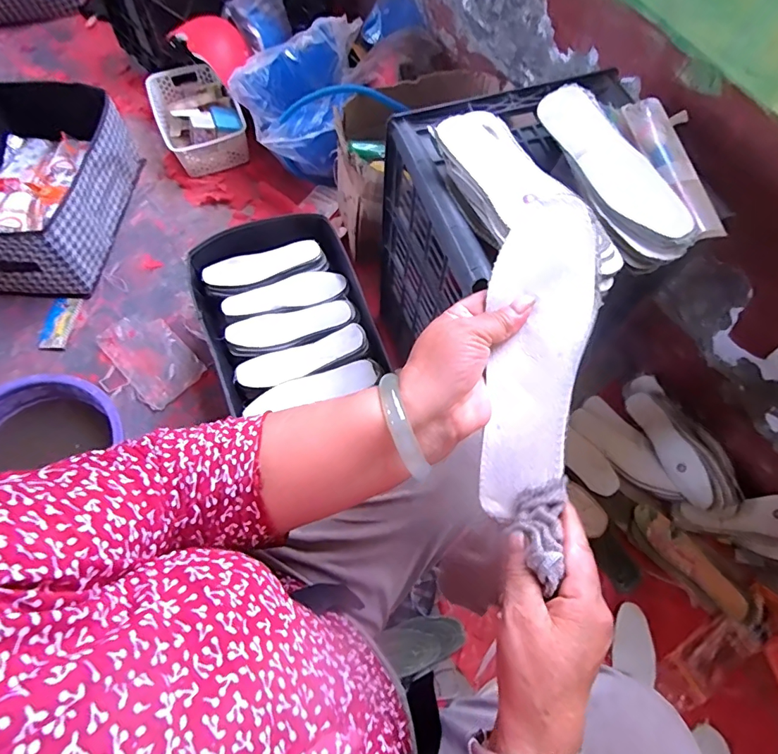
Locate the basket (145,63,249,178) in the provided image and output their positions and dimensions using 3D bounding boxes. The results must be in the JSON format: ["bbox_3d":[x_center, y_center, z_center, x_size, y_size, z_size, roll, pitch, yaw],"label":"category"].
[{"bbox_3d":[-0.483,-0.658,1.166,0.196,0.093,0.298,-21,69,-12],"label":"basket"}]

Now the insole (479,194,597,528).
[{"bbox_3d":[0.103,-0.012,0.318,0.070,0.008,0.218,1,87,20],"label":"insole"}]

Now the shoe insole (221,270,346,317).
[{"bbox_3d":[-0.195,-0.153,0.859,0.222,0.025,0.070,-15,67,-9],"label":"shoe insole"}]

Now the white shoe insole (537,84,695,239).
[{"bbox_3d":[0.244,-0.236,0.502,0.067,0.013,0.218,-33,76,-1],"label":"white shoe insole"}]

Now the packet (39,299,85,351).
[{"bbox_3d":[-0.688,-0.113,0.958,0.059,0.009,0.117,6,66,0],"label":"packet"}]

